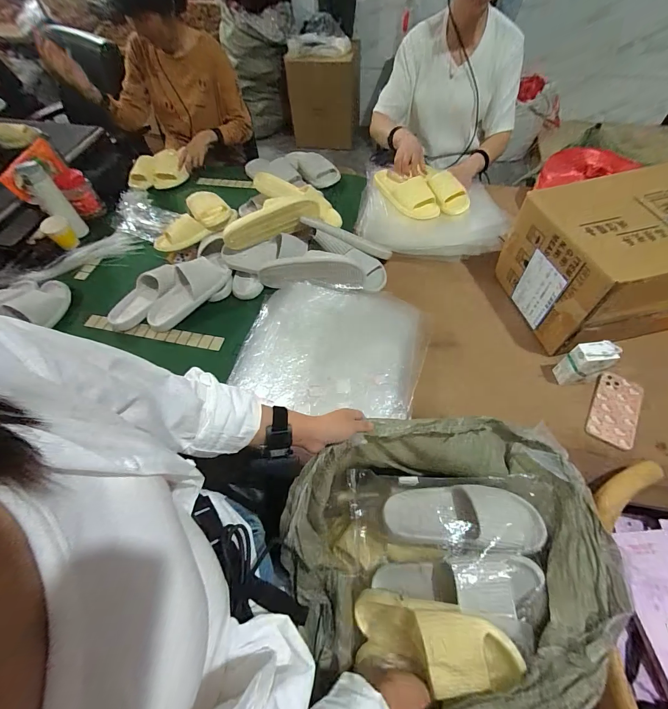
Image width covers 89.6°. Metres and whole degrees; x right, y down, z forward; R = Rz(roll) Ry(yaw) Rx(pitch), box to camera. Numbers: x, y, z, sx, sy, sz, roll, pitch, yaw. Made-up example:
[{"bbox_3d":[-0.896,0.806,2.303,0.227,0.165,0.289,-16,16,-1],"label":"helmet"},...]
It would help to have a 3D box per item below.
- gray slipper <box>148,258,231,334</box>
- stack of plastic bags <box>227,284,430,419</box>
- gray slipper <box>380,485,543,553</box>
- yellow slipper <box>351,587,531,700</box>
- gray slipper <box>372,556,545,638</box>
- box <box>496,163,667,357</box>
[{"bbox_3d":[-0.388,-0.166,0.880,0.108,0.066,0.242,39,68,23],"label":"gray slipper"},{"bbox_3d":[0.000,-0.020,0.793,0.409,0.033,0.330,10,60,9],"label":"stack of plastic bags"},{"bbox_3d":[0.228,0.286,0.595,0.267,0.076,0.103,0,58,3],"label":"gray slipper"},{"bbox_3d":[0.140,0.424,0.496,0.234,0.063,0.099,-12,51,37],"label":"yellow slipper"},{"bbox_3d":[0.187,0.371,0.538,0.259,0.059,0.085,-13,56,23],"label":"gray slipper"},{"bbox_3d":[0.621,-0.208,0.747,0.355,0.263,0.311,-16,59,-7],"label":"box"}]

